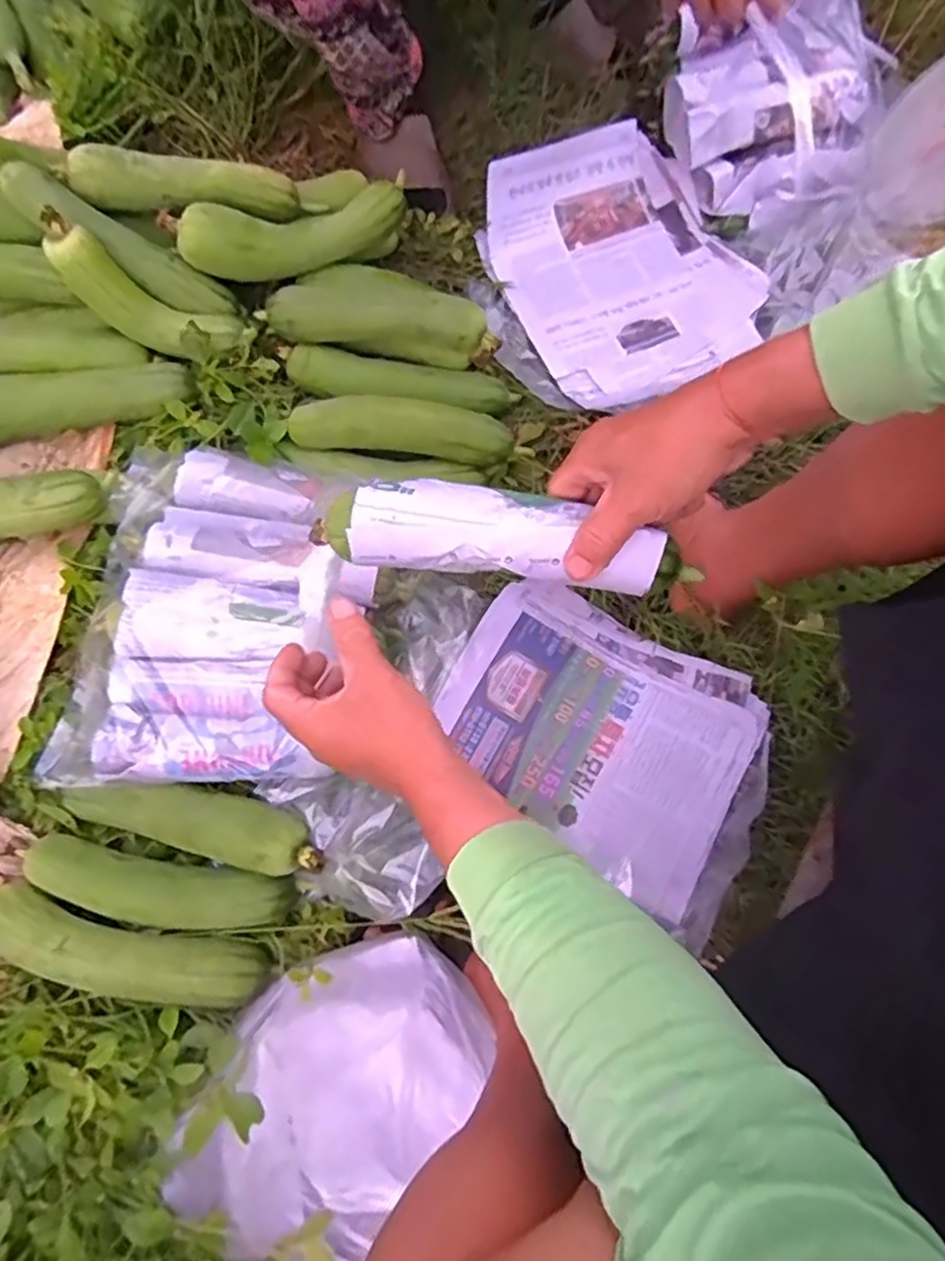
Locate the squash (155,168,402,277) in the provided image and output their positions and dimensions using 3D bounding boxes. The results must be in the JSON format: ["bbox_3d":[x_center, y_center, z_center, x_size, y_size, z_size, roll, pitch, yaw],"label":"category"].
[{"bbox_3d":[-0.191,-0.436,0.757,0.253,0.080,0.075,-18,77,-6],"label":"squash"}]

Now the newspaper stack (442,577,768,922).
[{"bbox_3d":[0.120,0.095,0.669,0.286,0.064,0.217,31,82,8],"label":"newspaper stack"}]

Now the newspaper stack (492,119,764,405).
[{"bbox_3d":[0.175,-0.408,0.784,0.263,0.065,0.309,-27,78,-8],"label":"newspaper stack"}]

